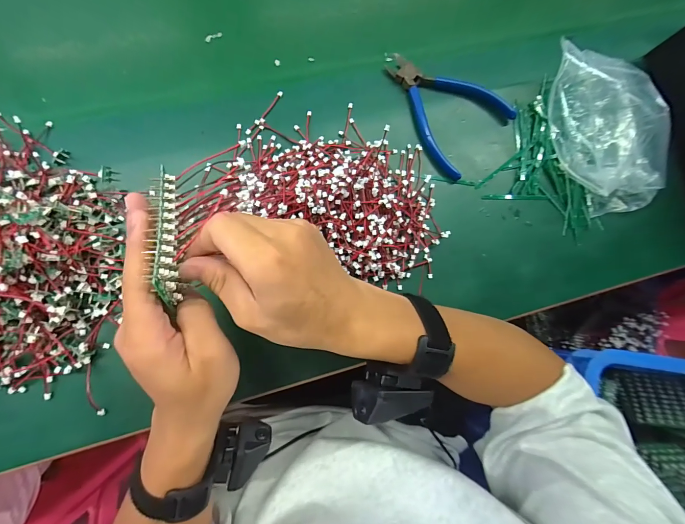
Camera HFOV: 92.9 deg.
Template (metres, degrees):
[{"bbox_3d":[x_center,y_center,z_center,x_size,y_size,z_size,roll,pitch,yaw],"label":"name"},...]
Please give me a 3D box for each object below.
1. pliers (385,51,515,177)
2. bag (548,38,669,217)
[{"bbox_3d":[0.106,-0.172,0.348,0.137,0.013,0.106,43,81,0],"label":"pliers"},{"bbox_3d":[0.269,-0.132,0.333,0.088,0.067,0.174,-36,88,-9],"label":"bag"}]

